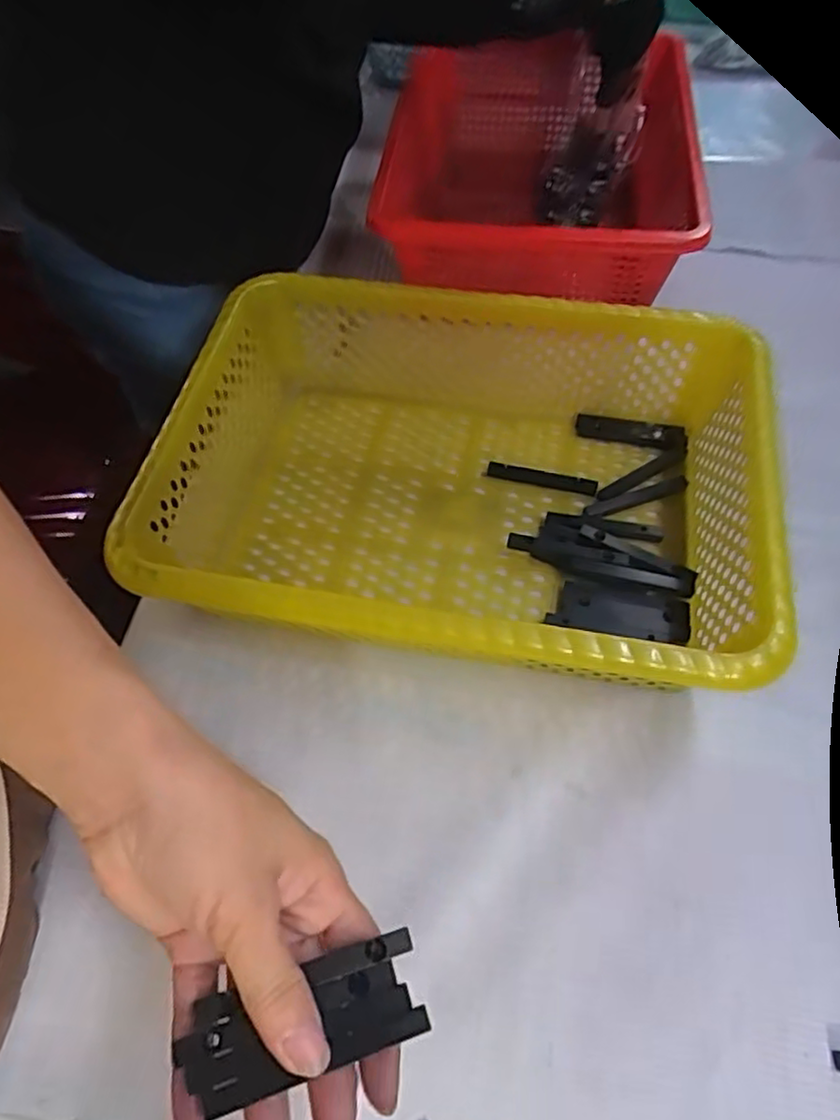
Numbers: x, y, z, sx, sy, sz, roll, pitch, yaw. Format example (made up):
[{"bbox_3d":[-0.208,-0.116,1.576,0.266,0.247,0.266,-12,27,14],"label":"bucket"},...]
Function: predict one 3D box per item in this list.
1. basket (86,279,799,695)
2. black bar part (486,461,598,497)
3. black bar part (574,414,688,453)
[{"bbox_3d":[0.023,-0.048,0.423,0.343,0.089,0.245,8,60,7],"label":"basket"},{"bbox_3d":[0.084,-0.056,0.468,0.074,0.008,0.009,14,61,10],"label":"black bar part"},{"bbox_3d":[0.150,-0.091,0.481,0.076,0.005,0.020,13,61,10],"label":"black bar part"}]

